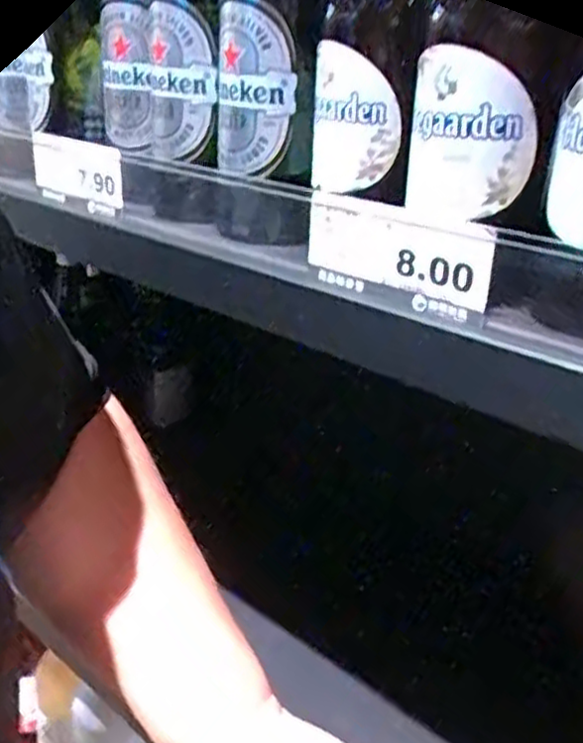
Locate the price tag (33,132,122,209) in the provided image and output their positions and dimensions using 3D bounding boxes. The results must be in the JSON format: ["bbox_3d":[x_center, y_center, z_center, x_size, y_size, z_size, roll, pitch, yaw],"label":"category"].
[{"bbox_3d":[-0.131,-0.123,0.450,0.088,0.036,0.004,21,31,35],"label":"price tag"}]

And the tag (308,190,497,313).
[{"bbox_3d":[0.043,-0.052,0.311,0.091,0.033,0.006,23,33,39],"label":"tag"}]

